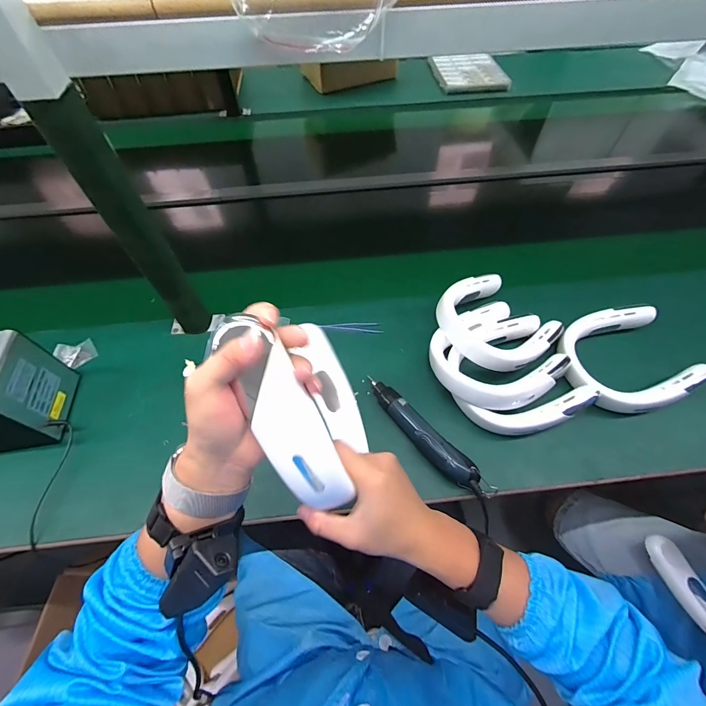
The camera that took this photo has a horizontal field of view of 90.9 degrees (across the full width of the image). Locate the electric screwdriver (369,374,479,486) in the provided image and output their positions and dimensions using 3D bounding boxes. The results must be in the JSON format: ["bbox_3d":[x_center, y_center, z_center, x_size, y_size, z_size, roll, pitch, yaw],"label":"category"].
[{"bbox_3d":[0.102,0.121,0.548,0.039,0.049,0.227,-36,64,-20],"label":"electric screwdriver"}]

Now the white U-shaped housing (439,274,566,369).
[{"bbox_3d":[0.252,-0.062,0.605,0.179,0.035,0.180,-33,63,-18],"label":"white U-shaped housing"}]

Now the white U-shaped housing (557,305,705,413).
[{"bbox_3d":[0.464,0.005,0.592,0.201,0.038,0.177,-14,58,-8],"label":"white U-shaped housing"}]

